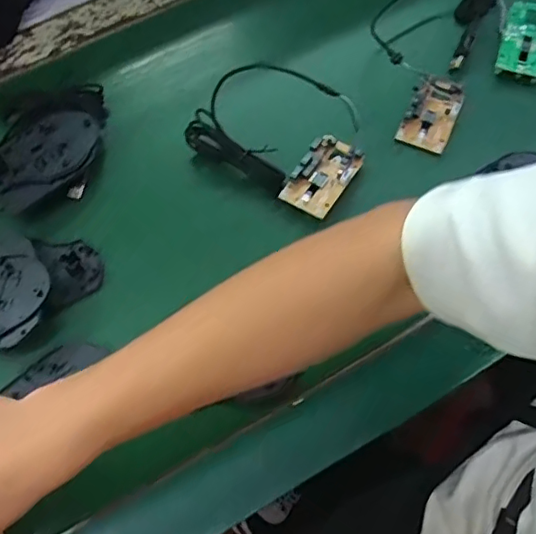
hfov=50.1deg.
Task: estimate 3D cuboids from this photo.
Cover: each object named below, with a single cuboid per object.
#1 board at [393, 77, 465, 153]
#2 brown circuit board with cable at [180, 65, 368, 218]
[{"bbox_3d":[0.151,-0.142,0.526,0.045,0.024,0.072,22,71,9],"label":"board"},{"bbox_3d":[0.016,-0.123,0.506,0.145,0.033,0.111,32,73,12],"label":"brown circuit board with cable"}]

